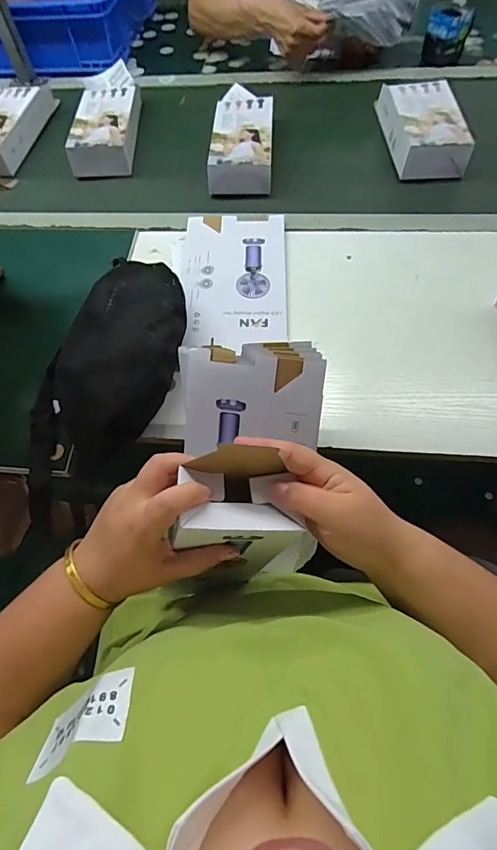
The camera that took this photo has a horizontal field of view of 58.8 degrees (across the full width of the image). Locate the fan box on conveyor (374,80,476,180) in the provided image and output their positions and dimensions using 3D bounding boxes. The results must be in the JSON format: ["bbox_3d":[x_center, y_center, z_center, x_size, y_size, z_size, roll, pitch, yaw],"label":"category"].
[{"bbox_3d":[0.276,-0.482,0.704,0.102,0.051,0.194,-6,61,1],"label":"fan box on conveyor"}]

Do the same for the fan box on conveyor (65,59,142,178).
[{"bbox_3d":[-0.246,-0.531,0.780,0.101,0.061,0.240,-1,62,3],"label":"fan box on conveyor"}]

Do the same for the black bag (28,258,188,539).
[{"bbox_3d":[-0.177,-0.049,0.521,0.149,0.069,0.328,25,90,16],"label":"black bag"}]

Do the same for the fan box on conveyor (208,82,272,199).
[{"bbox_3d":[-0.008,-0.466,0.726,0.094,0.054,0.210,1,62,5],"label":"fan box on conveyor"}]

